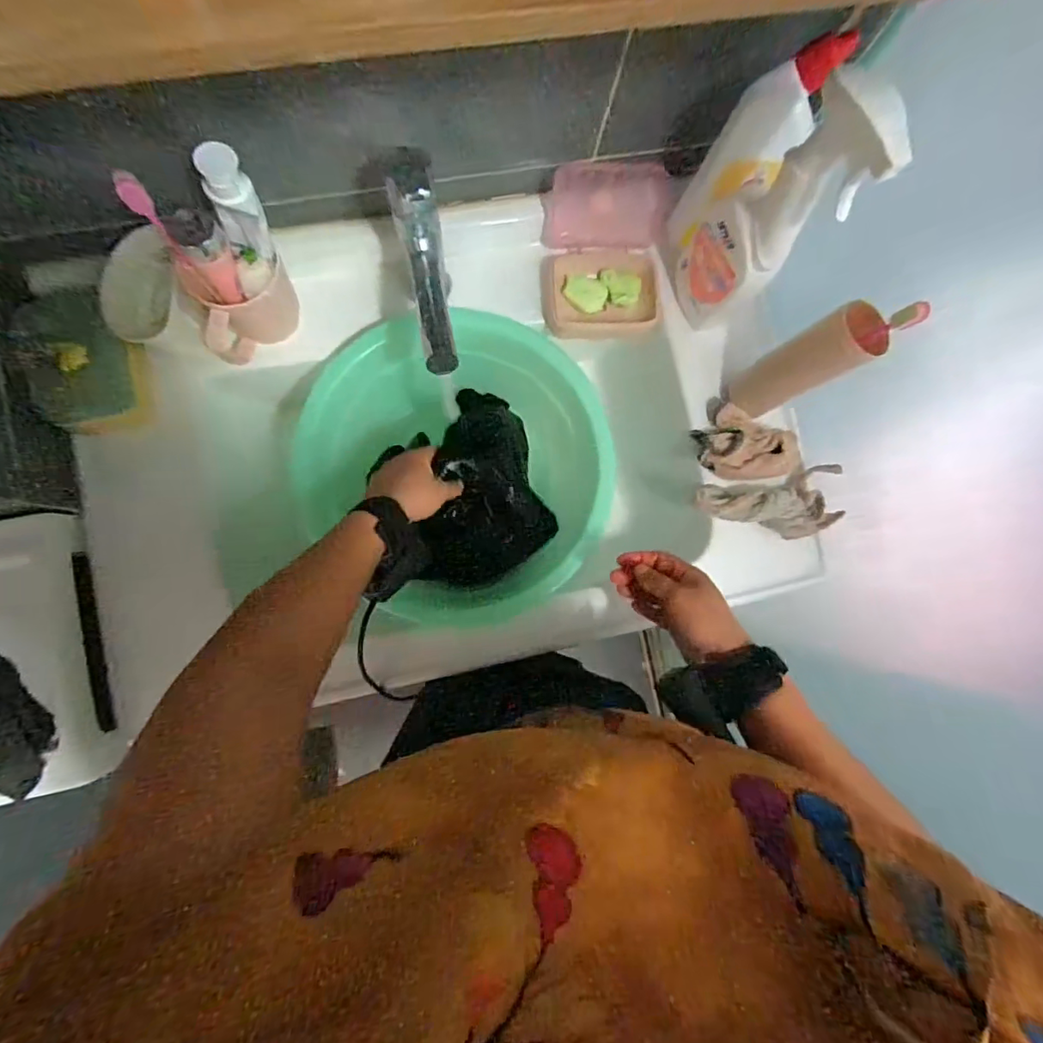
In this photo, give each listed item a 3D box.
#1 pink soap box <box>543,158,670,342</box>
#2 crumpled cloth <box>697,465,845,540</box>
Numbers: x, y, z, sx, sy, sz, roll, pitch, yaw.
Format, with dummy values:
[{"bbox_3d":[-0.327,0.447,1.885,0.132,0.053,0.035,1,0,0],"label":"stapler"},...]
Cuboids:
[{"bbox_3d":[0.095,-0.288,0.584,0.141,0.082,0.153,-4,87,-5],"label":"pink soap box"},{"bbox_3d":[0.279,-0.014,0.600,0.159,0.034,0.075,-9,87,-6],"label":"crumpled cloth"}]

